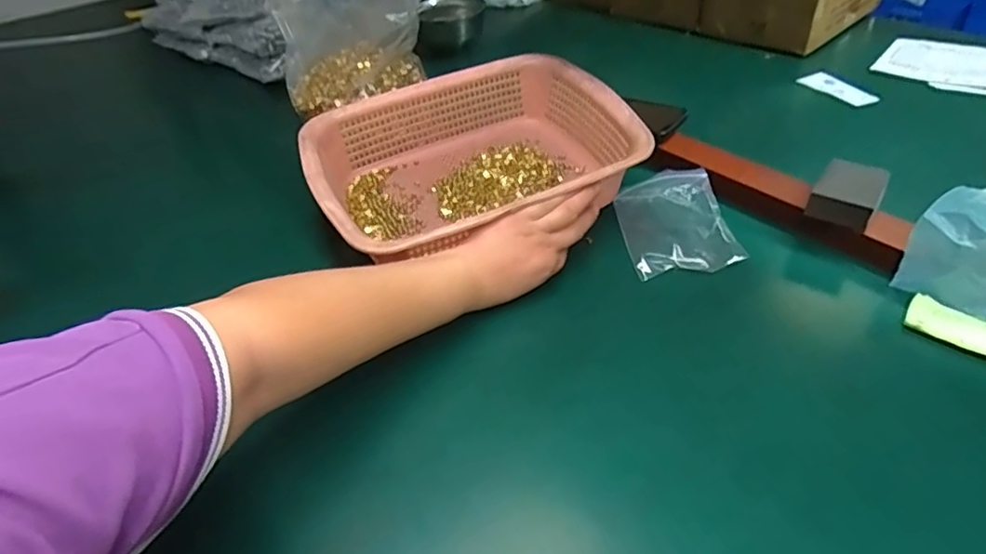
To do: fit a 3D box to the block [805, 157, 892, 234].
[{"bbox_3d":[0.320,-0.073,0.526,0.050,0.032,0.066,25,50,32],"label":"block"}]

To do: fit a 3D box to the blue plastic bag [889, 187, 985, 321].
[{"bbox_3d":[0.360,-0.020,0.441,0.071,0.076,0.045,23,49,30],"label":"blue plastic bag"}]

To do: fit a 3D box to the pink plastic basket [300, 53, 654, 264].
[{"bbox_3d":[-0.021,-0.109,0.569,0.293,0.086,0.214,-22,44,-16],"label":"pink plastic basket"}]

